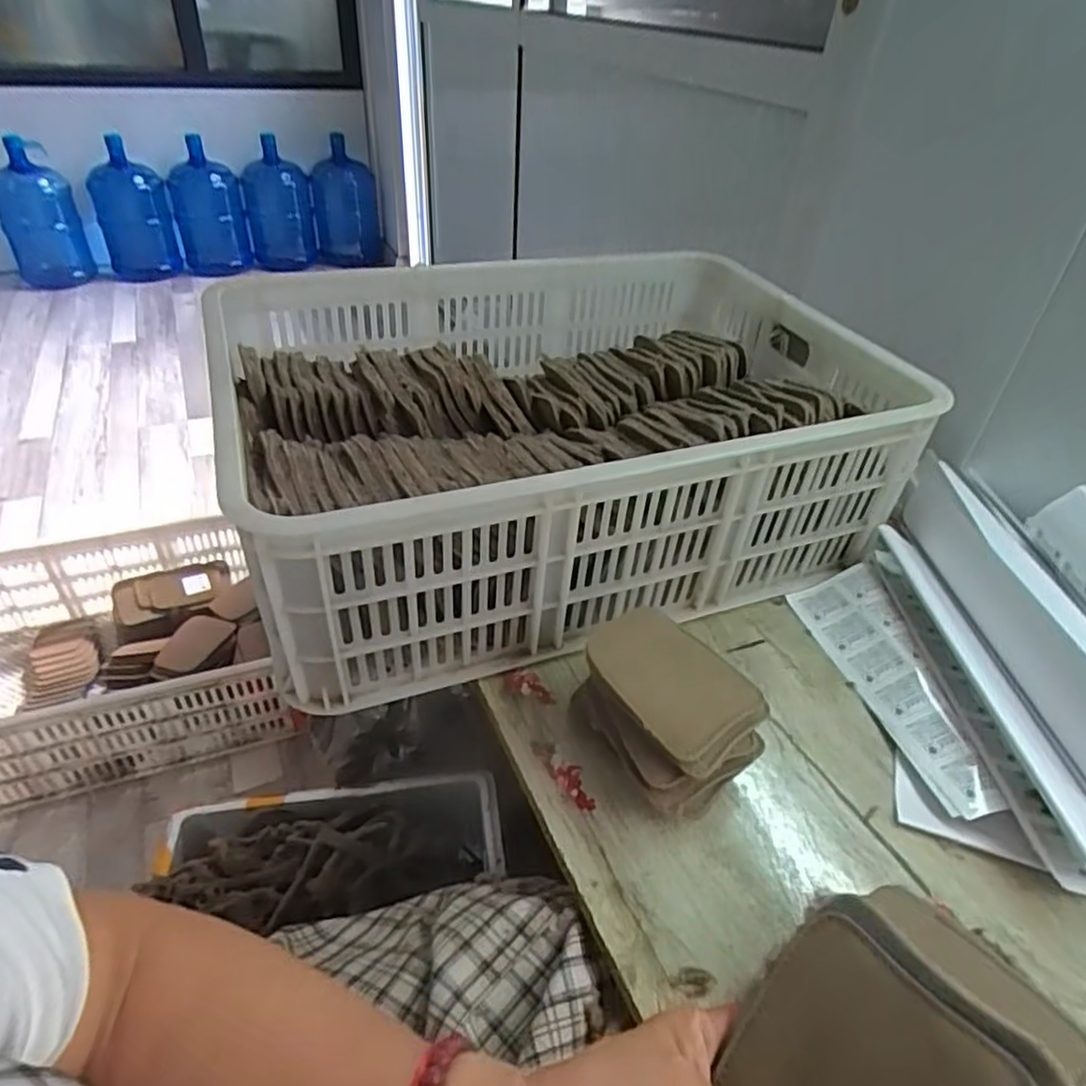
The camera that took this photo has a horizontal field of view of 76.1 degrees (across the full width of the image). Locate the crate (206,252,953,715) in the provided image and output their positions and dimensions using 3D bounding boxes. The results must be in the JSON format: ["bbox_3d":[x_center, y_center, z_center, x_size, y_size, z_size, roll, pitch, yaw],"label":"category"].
[{"bbox_3d":[0.019,-0.110,0.709,0.600,0.198,0.442,-10,41,-17],"label":"crate"}]

